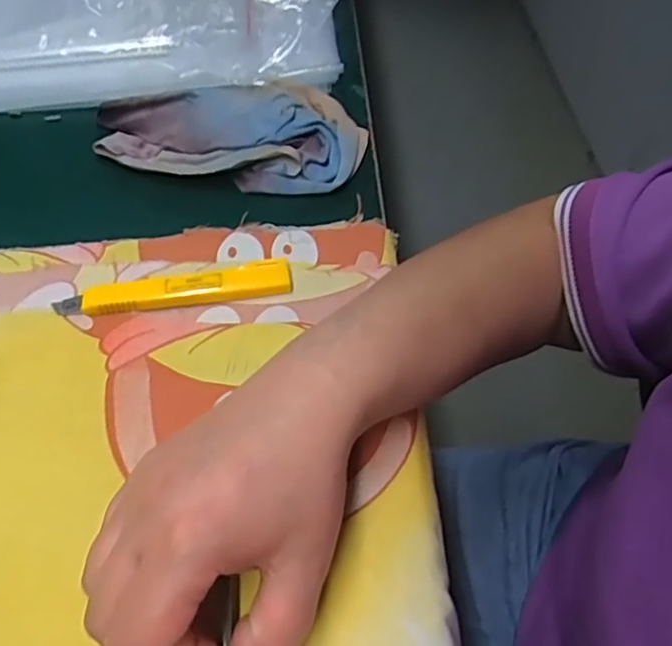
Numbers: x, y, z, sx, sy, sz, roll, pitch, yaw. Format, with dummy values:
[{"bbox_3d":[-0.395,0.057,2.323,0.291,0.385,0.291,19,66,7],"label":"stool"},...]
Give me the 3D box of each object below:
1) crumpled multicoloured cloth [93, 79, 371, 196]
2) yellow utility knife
[{"bbox_3d":[-0.072,-0.134,0.418,0.178,0.017,0.095,12,54,6],"label":"crumpled multicoloured cloth"},{"bbox_3d":[-0.089,-0.020,0.344,0.126,0.012,0.021,-7,54,-7],"label":"yellow utility knife"}]

